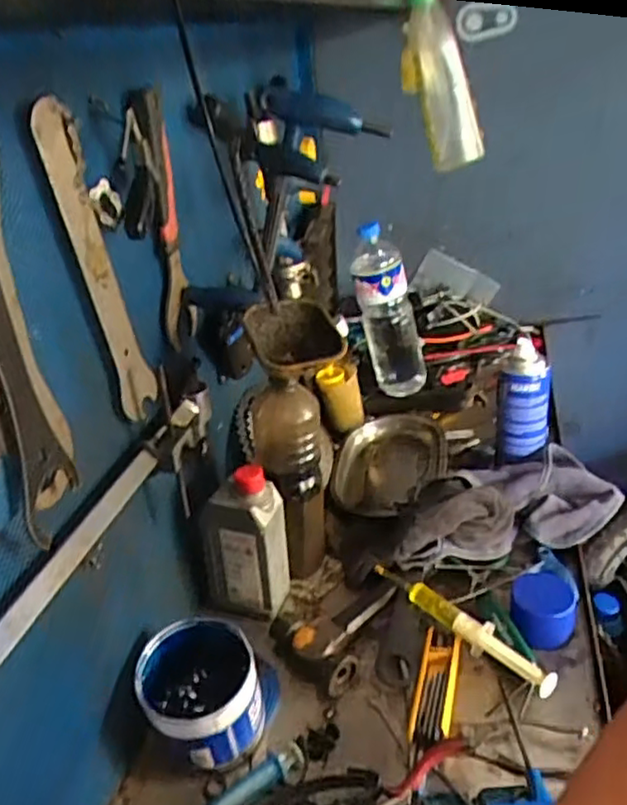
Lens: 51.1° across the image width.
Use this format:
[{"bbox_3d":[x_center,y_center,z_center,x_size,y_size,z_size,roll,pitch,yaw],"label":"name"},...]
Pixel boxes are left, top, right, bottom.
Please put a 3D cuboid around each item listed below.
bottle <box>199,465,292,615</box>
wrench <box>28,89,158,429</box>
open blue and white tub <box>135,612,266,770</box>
[{"bbox_3d":[-0.077,0.152,0.722,0.088,0.170,0.054,-1,30,10],"label":"bottle"},{"bbox_3d":[-0.174,-0.103,0.533,0.005,0.261,0.042,13,38,30],"label":"wrench"},{"bbox_3d":[-0.101,0.269,0.600,0.104,0.097,0.108,-21,33,-25],"label":"open blue and white tub"}]

